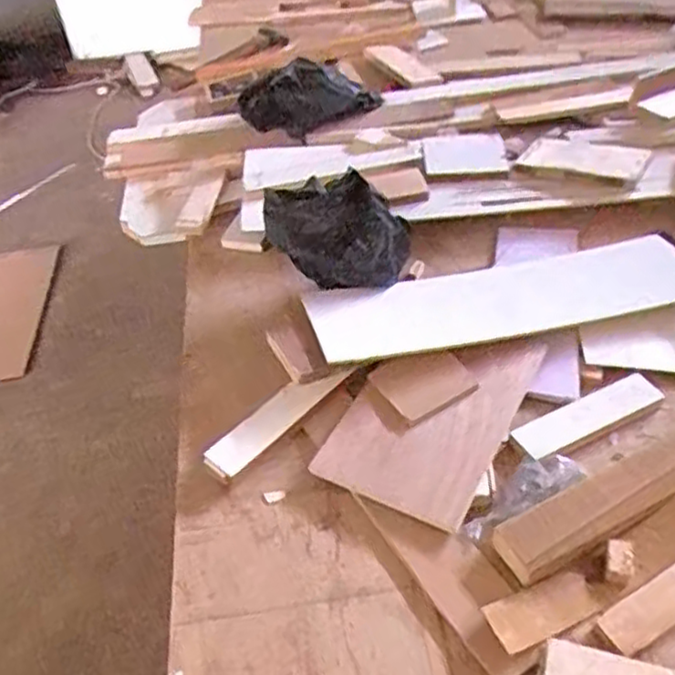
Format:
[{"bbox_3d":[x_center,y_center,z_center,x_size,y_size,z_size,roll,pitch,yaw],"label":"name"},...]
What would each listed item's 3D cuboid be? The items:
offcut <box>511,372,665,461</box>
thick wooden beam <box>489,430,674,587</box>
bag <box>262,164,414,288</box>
[{"bbox_3d":[0.282,0.088,0.795,0.172,0.017,0.047,-20,45,-13],"label":"offcut"},{"bbox_3d":[0.326,0.140,0.724,0.378,0.030,0.061,-23,46,-16],"label":"thick wooden beam"},{"bbox_3d":[-0.005,-0.134,0.925,0.193,0.113,0.076,2,45,9],"label":"bag"}]

